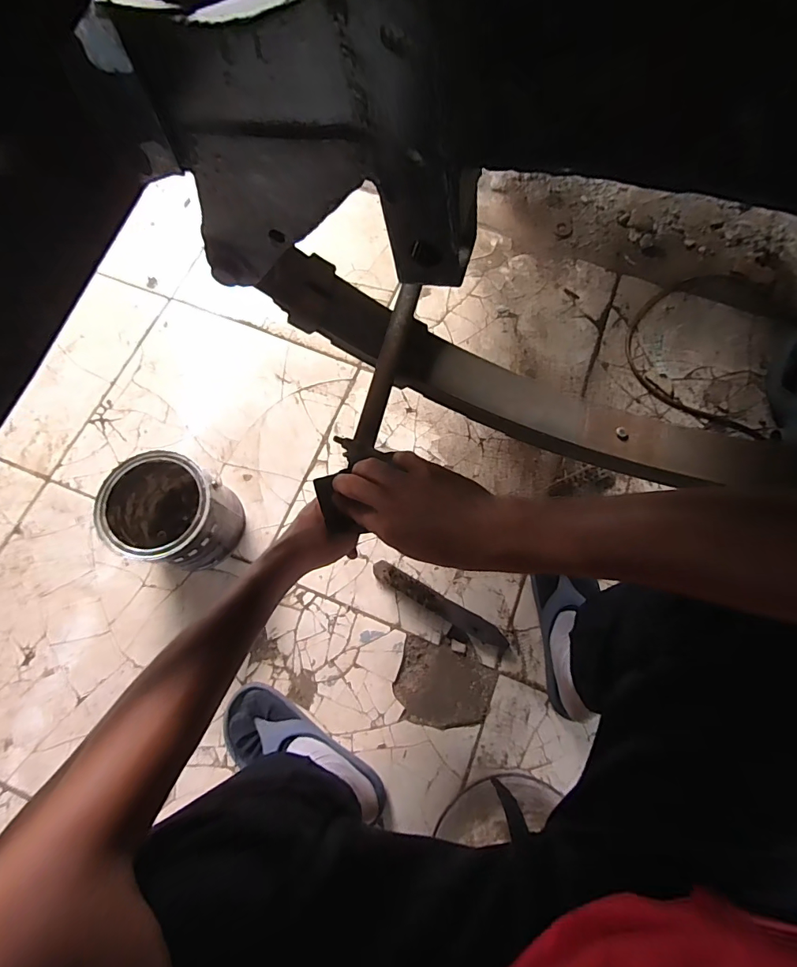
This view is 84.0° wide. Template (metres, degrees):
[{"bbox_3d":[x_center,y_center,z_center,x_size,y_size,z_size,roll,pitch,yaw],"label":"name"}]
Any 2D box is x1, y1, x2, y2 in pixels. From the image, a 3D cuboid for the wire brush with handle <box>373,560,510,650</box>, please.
[{"bbox_3d":[0.064,0.187,0.685,0.229,0.036,0.029,28,74,8],"label":"wire brush with handle"}]

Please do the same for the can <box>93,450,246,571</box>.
[{"bbox_3d":[-0.328,0.048,0.661,0.155,0.155,0.141,0,72,0],"label":"can"}]

